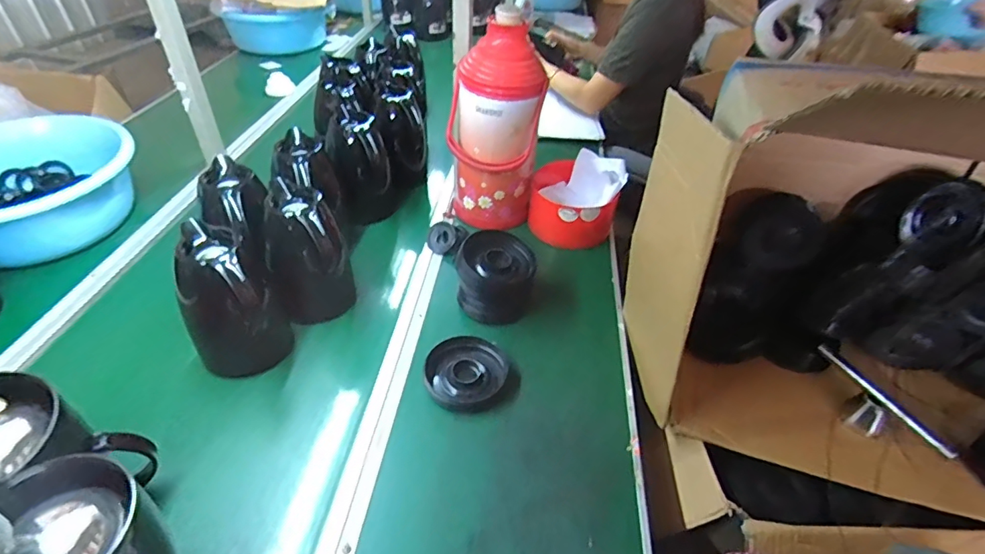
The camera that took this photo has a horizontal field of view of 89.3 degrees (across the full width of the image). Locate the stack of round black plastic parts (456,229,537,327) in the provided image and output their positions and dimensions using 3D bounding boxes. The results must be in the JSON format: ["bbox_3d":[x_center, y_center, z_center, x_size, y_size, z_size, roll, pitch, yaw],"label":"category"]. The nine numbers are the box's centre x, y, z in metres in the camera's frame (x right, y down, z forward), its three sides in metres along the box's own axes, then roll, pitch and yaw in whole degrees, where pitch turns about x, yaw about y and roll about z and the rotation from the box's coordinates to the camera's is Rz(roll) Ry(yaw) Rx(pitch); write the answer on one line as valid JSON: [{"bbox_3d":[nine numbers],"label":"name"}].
[{"bbox_3d":[0.006,-0.002,0.818,0.124,0.110,0.106,-1,40,-6],"label":"stack of round black plastic parts"}]

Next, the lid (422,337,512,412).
[{"bbox_3d":[-0.042,0.138,0.734,0.118,0.019,0.125,2,40,-2],"label":"lid"}]

